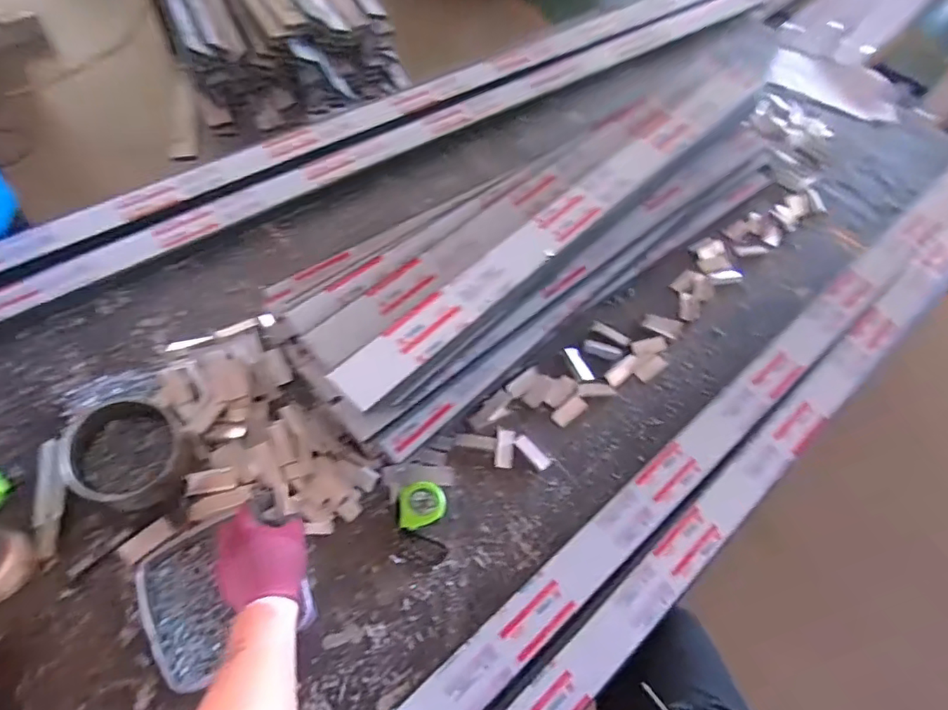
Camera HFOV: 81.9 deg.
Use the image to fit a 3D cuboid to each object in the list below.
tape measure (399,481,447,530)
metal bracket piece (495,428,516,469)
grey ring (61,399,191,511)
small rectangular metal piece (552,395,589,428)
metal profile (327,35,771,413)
[{"bbox_3d":[-0.077,0.225,0.821,0.067,0.033,0.066,-4,60,-6],"label":"tape measure"},{"bbox_3d":[0.051,0.154,0.901,0.030,0.008,0.069,8,59,1],"label":"metal bracket piece"},{"bbox_3d":[-0.508,0.146,0.811,0.151,0.072,0.149,22,61,9],"label":"grey ring"},{"bbox_3d":[0.170,0.099,0.964,0.069,0.004,0.032,-35,67,-21],"label":"small rectangular metal piece"},{"bbox_3d":[0.219,-0.287,0.934,0.101,0.049,1.128,41,63,18],"label":"metal profile"}]

